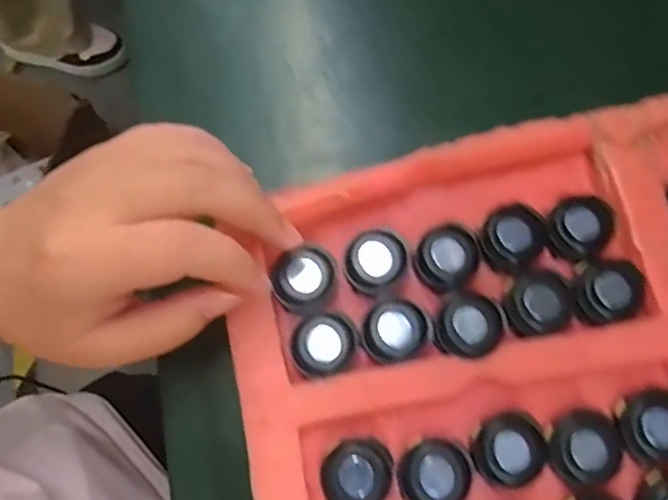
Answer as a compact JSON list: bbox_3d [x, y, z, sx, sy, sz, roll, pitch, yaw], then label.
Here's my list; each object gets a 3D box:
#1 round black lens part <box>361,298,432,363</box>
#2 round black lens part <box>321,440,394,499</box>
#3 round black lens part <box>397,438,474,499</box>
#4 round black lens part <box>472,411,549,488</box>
[{"bbox_3d":[0.027,0.035,0.253,0.028,0.004,0.025,-29,79,-6],"label":"round black lens part"},{"bbox_3d":[0.010,0.093,0.240,0.028,0.010,0.027,-1,75,3],"label":"round black lens part"},{"bbox_3d":[0.042,0.092,0.240,0.027,0.011,0.028,-1,75,3],"label":"round black lens part"},{"bbox_3d":[0.072,0.082,0.239,0.029,0.008,0.027,-1,75,3],"label":"round black lens part"}]

